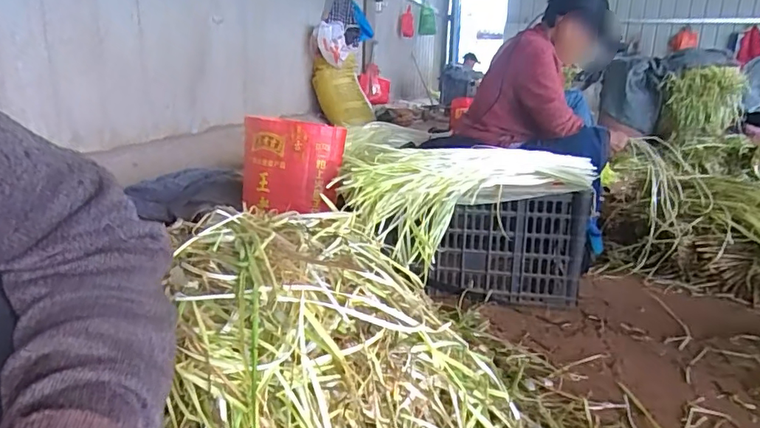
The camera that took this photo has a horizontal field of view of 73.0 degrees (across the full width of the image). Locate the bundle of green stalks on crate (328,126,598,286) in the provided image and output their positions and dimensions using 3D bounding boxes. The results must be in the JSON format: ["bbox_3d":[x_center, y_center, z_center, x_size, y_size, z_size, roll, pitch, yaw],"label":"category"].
[{"bbox_3d":[0.215,-0.053,1.227,0.600,0.317,0.132,-9,-18,-10],"label":"bundle of green stalks on crate"}]

